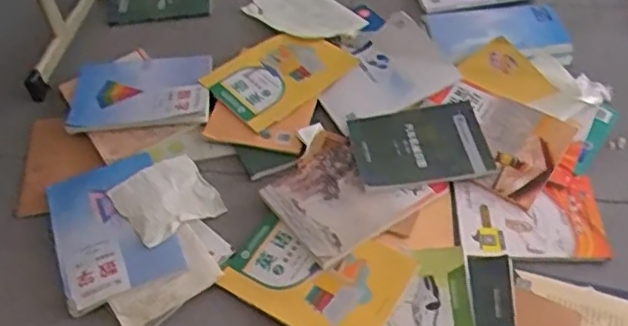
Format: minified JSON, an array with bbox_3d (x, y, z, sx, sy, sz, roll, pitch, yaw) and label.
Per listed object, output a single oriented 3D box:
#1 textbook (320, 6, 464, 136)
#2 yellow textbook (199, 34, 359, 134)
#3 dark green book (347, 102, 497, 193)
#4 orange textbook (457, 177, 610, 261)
[{"bbox_3d":[0.139,-0.183,1.320,0.275,0.022,0.201,-31,63,-9],"label":"textbook"},{"bbox_3d":[-0.081,-0.196,1.370,0.278,0.022,0.216,-34,58,-22],"label":"yellow textbook"},{"bbox_3d":[0.206,-0.035,1.215,0.250,0.016,0.183,-10,52,-6],"label":"dark green book"},{"bbox_3d":[0.380,0.101,1.109,0.260,0.020,0.174,-1,50,-4],"label":"orange textbook"}]

